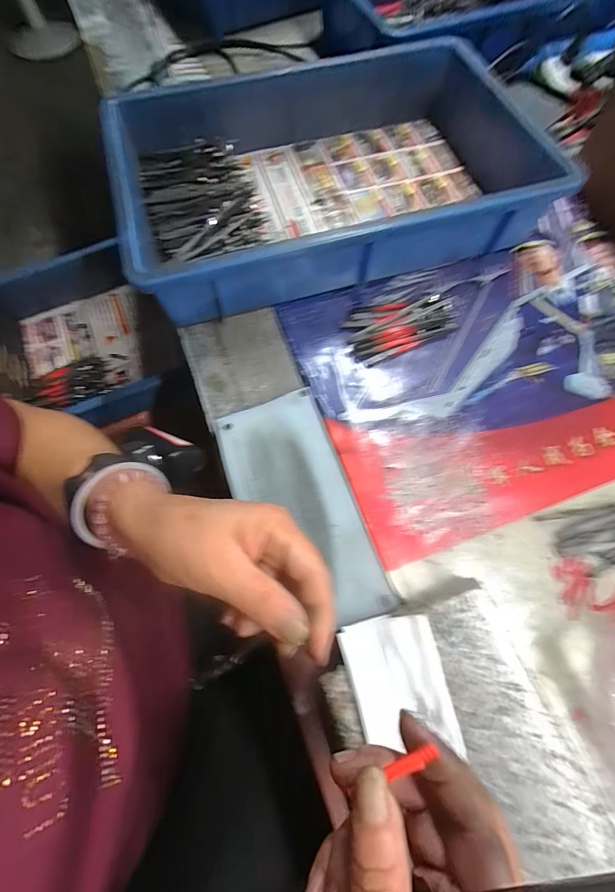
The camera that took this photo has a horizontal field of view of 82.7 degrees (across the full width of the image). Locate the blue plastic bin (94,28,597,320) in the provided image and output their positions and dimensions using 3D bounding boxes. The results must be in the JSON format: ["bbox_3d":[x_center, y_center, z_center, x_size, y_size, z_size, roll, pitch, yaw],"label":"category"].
[{"bbox_3d":[0.020,-0.312,0.396,0.439,0.078,0.304,-16,70,-6],"label":"blue plastic bin"}]

